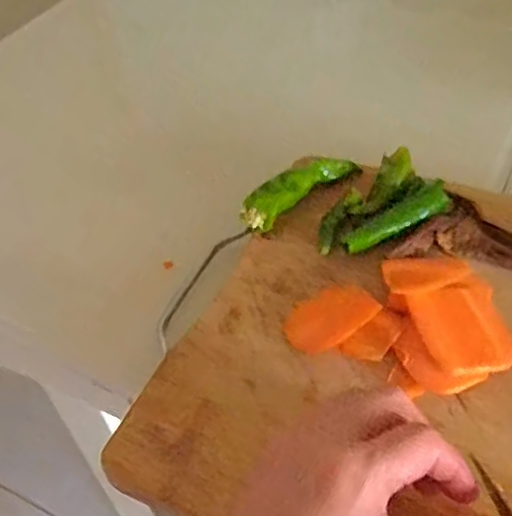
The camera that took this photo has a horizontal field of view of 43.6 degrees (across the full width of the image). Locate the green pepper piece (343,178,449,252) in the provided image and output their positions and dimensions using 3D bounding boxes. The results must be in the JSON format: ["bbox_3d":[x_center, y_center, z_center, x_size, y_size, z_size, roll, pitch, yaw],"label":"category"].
[{"bbox_3d":[0.082,-0.023,0.371,0.073,0.010,0.017,-26,49,-18],"label":"green pepper piece"}]

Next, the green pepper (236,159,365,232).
[{"bbox_3d":[0.027,-0.044,0.399,0.088,0.023,0.020,-37,53,-27],"label":"green pepper"}]

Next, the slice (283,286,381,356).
[{"bbox_3d":[0.038,0.031,0.335,0.047,0.004,0.035,-32,41,-13],"label":"slice"}]

